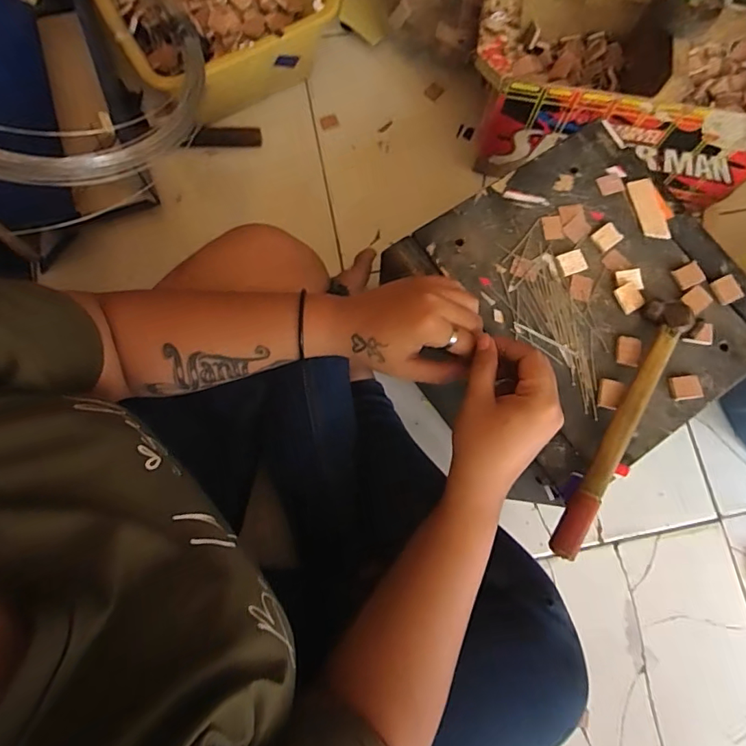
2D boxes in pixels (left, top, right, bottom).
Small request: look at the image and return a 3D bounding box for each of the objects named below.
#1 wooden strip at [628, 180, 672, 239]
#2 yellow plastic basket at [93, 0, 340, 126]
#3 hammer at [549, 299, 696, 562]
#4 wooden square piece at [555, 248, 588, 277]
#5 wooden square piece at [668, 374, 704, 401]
[{"bbox_3d":[0.265,-0.158,0.468,0.027,0.004,0.063,-12,78,-4],"label":"wooden strip"},{"bbox_3d":[-0.215,-0.493,0.677,0.272,0.127,0.268,-31,80,-8],"label":"yellow plastic basket"},{"bbox_3d":[0.210,0.043,0.411,0.036,0.024,0.240,27,78,4],"label":"hammer"},{"bbox_3d":[0.185,-0.102,0.451,0.024,0.005,0.020,-17,78,-5],"label":"wooden square piece"},{"bbox_3d":[0.276,0.013,0.430,0.026,0.006,0.021,-5,78,-3],"label":"wooden square piece"}]

